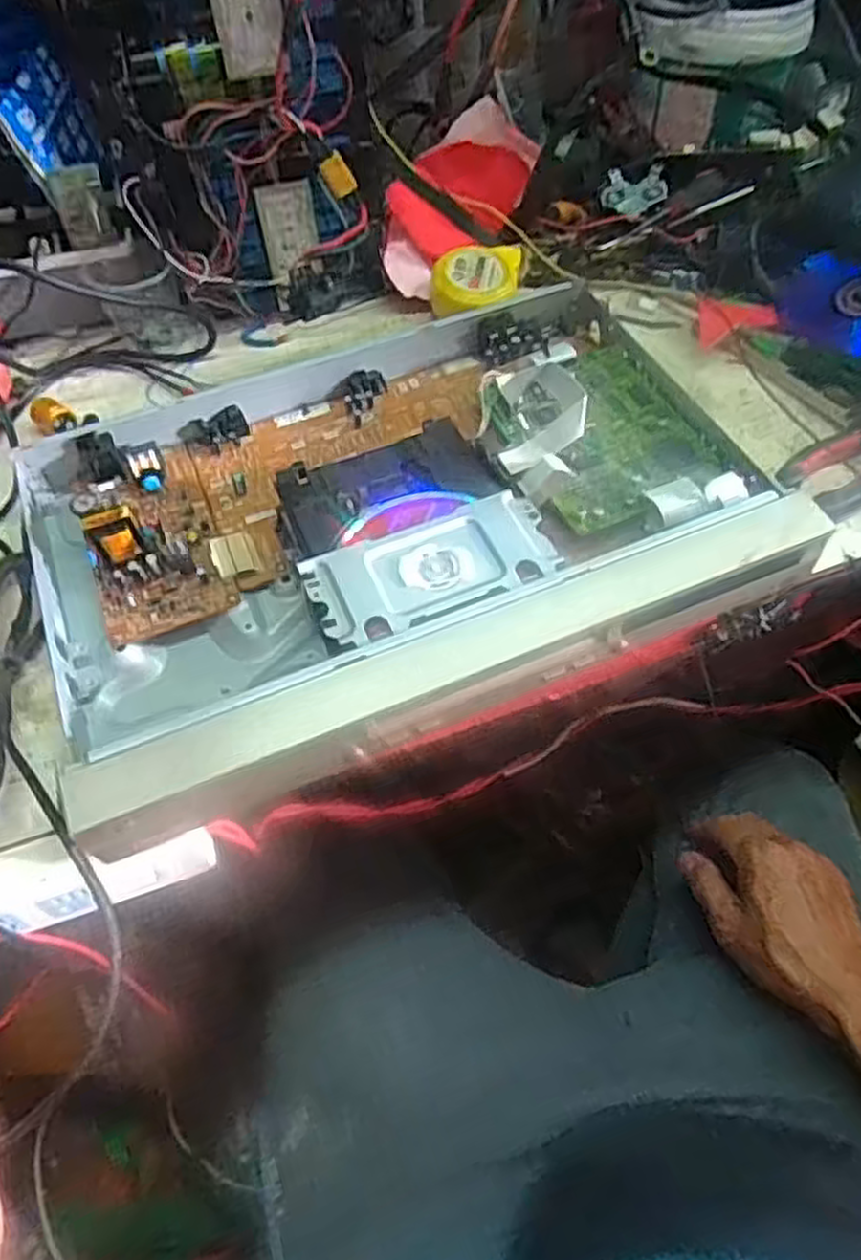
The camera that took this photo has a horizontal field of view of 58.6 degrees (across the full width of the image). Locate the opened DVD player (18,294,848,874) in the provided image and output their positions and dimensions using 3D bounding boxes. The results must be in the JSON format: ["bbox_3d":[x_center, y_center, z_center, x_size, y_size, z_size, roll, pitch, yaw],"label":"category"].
[{"bbox_3d":[-0.021,-0.070,0.465,0.414,0.055,0.277,-23,59,-11],"label":"opened DVD player"}]

